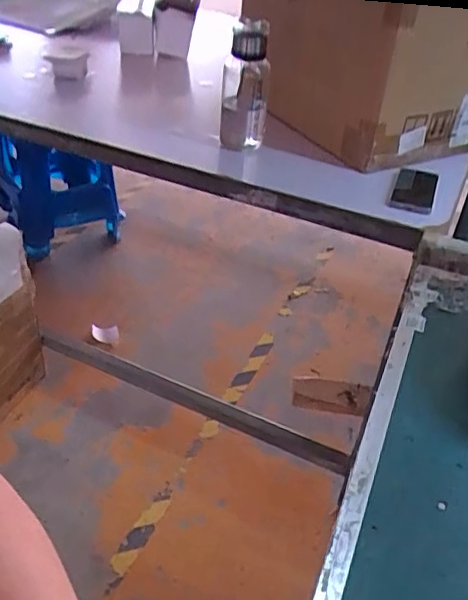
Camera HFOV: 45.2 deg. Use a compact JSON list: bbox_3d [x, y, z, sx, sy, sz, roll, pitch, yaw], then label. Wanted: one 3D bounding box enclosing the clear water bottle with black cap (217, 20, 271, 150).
[{"bbox_3d":[0.020,-0.377,1.045,0.084,0.257,0.077,1,37,-3],"label":"clear water bottle with black cap"}]

